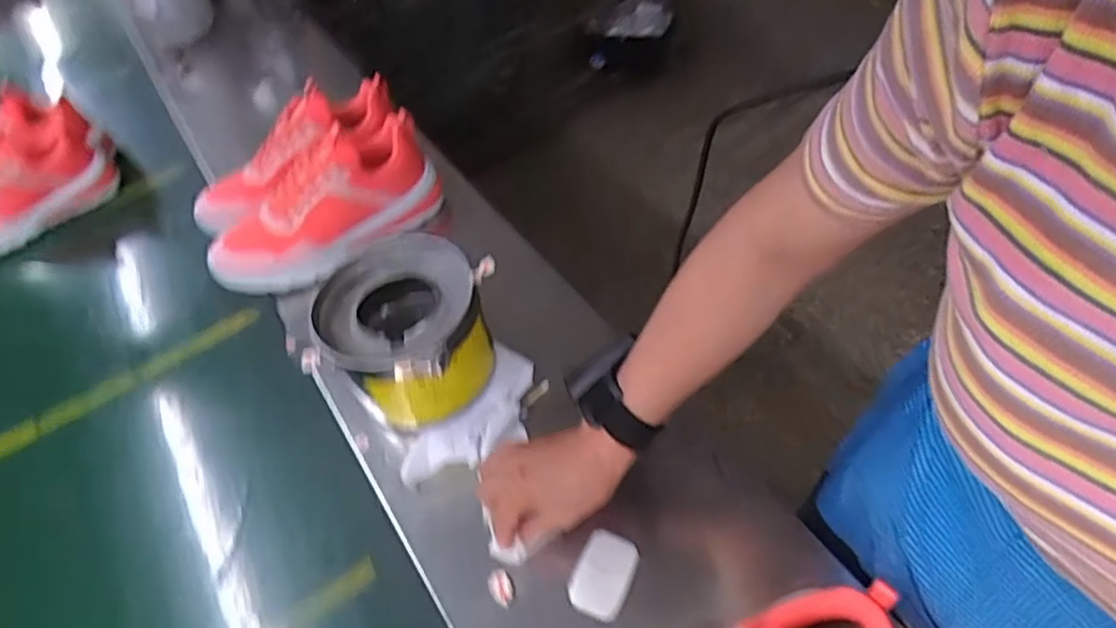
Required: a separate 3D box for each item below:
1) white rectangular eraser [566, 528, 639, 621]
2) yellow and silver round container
[{"bbox_3d":[0.036,0.204,0.516,0.042,0.017,0.059,18,57,20],"label":"white rectangular eraser"},{"bbox_3d":[-0.137,0.020,0.614,0.141,0.113,0.149,-17,55,-7],"label":"yellow and silver round container"}]

